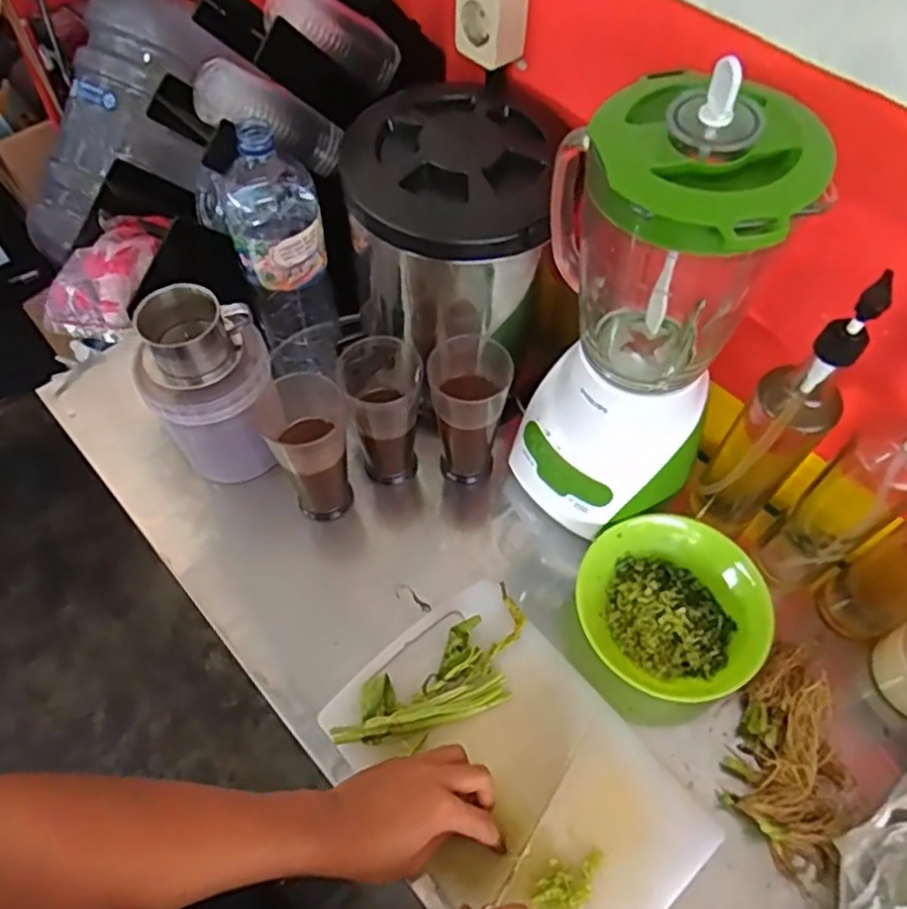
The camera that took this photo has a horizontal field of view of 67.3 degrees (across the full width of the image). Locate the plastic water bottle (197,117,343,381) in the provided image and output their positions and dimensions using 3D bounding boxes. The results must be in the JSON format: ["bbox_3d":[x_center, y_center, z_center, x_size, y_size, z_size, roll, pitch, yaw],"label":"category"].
[{"bbox_3d":[-0.170,-0.198,0.697,0.086,0.295,0.094,-3,58,-2],"label":"plastic water bottle"}]

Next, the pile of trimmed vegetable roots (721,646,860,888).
[{"bbox_3d":[0.298,0.255,0.584,0.099,0.044,0.182,21,60,12],"label":"pile of trimmed vegetable roots"}]

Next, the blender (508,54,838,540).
[{"bbox_3d":[0.147,-0.090,0.562,0.169,0.374,0.160,10,59,5],"label":"blender"}]

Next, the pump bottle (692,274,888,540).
[{"bbox_3d":[0.282,-0.022,0.590,0.059,0.315,0.062,-19,60,-12],"label":"pump bottle"}]

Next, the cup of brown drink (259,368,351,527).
[{"bbox_3d":[-0.135,0.002,0.673,0.073,0.167,0.082,-20,61,-13],"label":"cup of brown drink"}]

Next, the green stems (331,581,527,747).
[{"bbox_3d":[-0.010,0.209,0.622,0.202,0.020,0.081,-30,63,-18],"label":"green stems"}]

